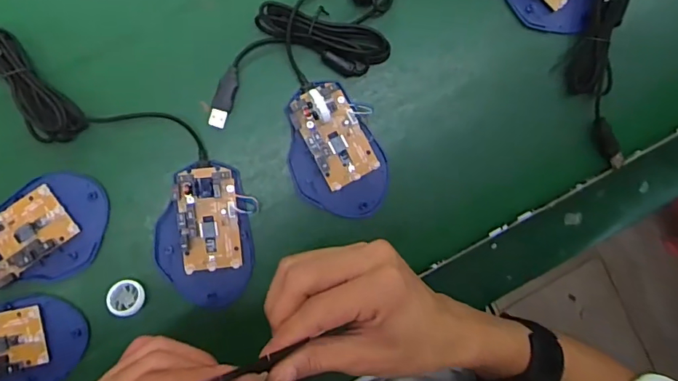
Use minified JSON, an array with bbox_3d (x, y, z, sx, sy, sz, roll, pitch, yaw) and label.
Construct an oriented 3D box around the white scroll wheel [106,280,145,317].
[{"bbox_3d":[-0.163,0.082,0.371,0.026,0.014,0.026,0,92,-6],"label":"white scroll wheel"}]

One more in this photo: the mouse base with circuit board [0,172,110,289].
[{"bbox_3d":[-0.226,0.033,0.364,0.105,0.014,0.072,-28,94,-4],"label":"mouse base with circuit board"}]

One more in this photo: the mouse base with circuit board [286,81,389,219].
[{"bbox_3d":[-0.003,-0.030,0.376,0.071,0.027,0.109,-20,94,-5],"label":"mouse base with circuit board"}]

